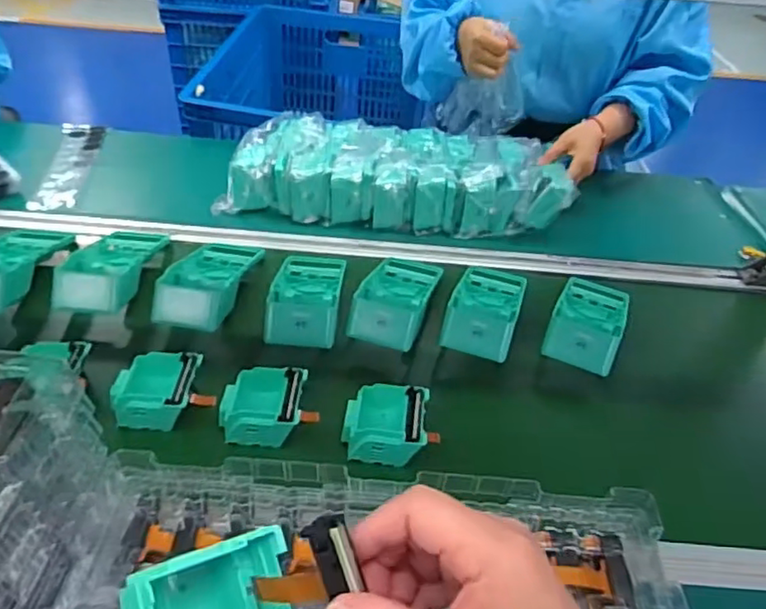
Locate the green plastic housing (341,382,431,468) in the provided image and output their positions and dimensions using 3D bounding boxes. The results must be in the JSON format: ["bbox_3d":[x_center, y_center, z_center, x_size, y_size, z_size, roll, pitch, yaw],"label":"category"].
[{"bbox_3d":[0.003,0.120,0.609,0.084,0.038,0.081,8,40,3],"label":"green plastic housing"}]

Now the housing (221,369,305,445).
[{"bbox_3d":[-0.118,0.103,0.614,0.083,0.037,0.077,1,40,-4],"label":"housing"}]

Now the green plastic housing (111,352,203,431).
[{"bbox_3d":[-0.228,0.088,0.621,0.082,0.036,0.080,1,40,-4],"label":"green plastic housing"}]

